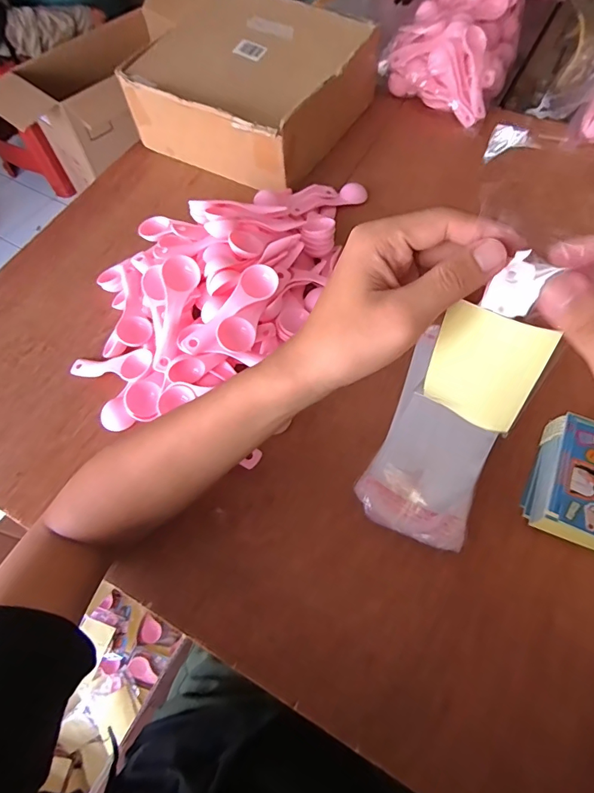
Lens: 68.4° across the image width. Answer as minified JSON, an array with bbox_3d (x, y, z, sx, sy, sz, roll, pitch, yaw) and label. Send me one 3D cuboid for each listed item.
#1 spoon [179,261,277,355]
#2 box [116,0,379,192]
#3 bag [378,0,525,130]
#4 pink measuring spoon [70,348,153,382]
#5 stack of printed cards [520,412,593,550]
[{"bbox_3d":[-0.061,-0.081,0.407,0.032,0.024,0.107,35,69,20],"label":"spoon"},{"bbox_3d":[-0.058,-0.424,0.612,0.260,0.107,0.267,27,66,17],"label":"box"},{"bbox_3d":[0.251,-0.547,0.656,0.161,0.075,0.305,23,65,15],"label":"bag"},{"bbox_3d":[-0.189,-0.031,0.443,0.105,0.009,0.032,1,59,28],"label":"pink measuring spoon"},{"bbox_3d":[0.231,0.072,0.349,0.069,0.048,0.100,19,64,13],"label":"stack of printed cards"}]

